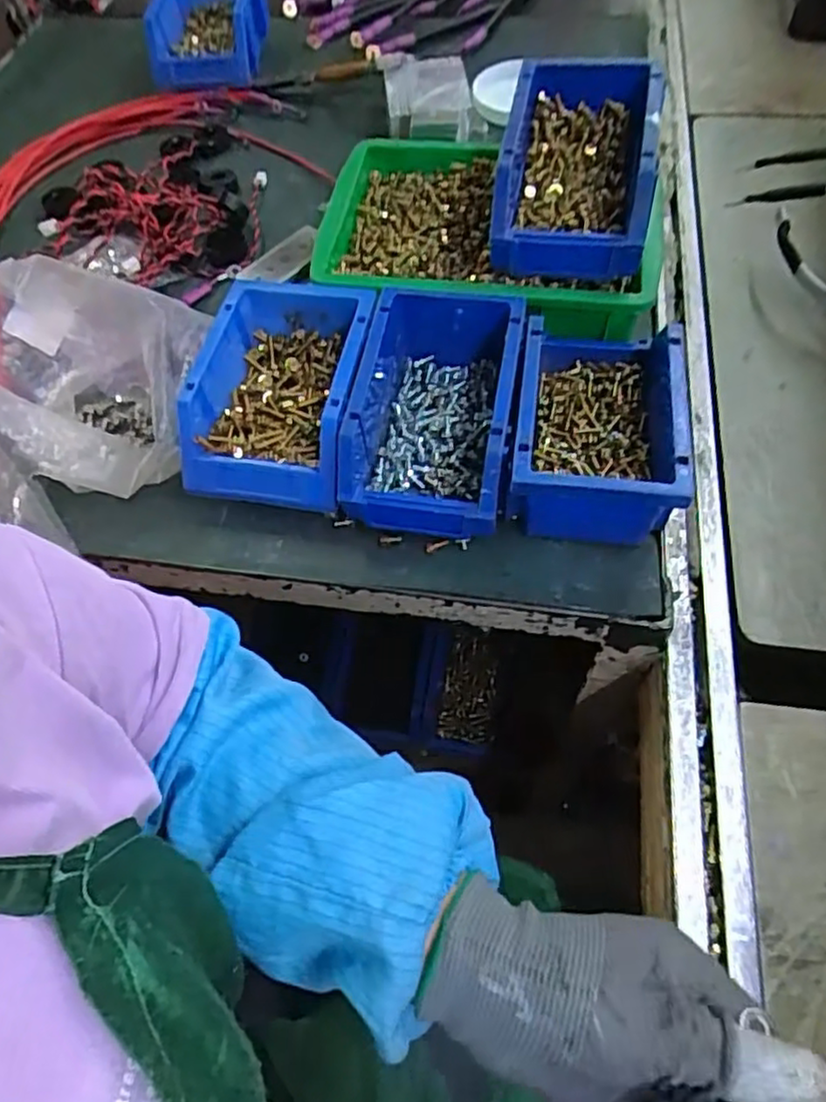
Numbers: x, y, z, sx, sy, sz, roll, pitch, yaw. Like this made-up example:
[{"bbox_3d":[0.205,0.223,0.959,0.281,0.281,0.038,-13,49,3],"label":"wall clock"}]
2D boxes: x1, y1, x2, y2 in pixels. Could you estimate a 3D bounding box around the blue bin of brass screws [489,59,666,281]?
[{"bbox_3d":[0.116,-0.276,0.485,0.105,0.061,0.164,7,61,8],"label":"blue bin of brass screws"}]

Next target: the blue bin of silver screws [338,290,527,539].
[{"bbox_3d":[0.014,-0.097,0.470,0.107,0.067,0.166,6,61,8],"label":"blue bin of silver screws"}]

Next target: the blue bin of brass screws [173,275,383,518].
[{"bbox_3d":[-0.092,-0.109,0.485,0.113,0.074,0.159,6,61,8],"label":"blue bin of brass screws"}]

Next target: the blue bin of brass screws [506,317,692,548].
[{"bbox_3d":[0.121,-0.084,0.462,0.103,0.083,0.160,6,61,8],"label":"blue bin of brass screws"}]

